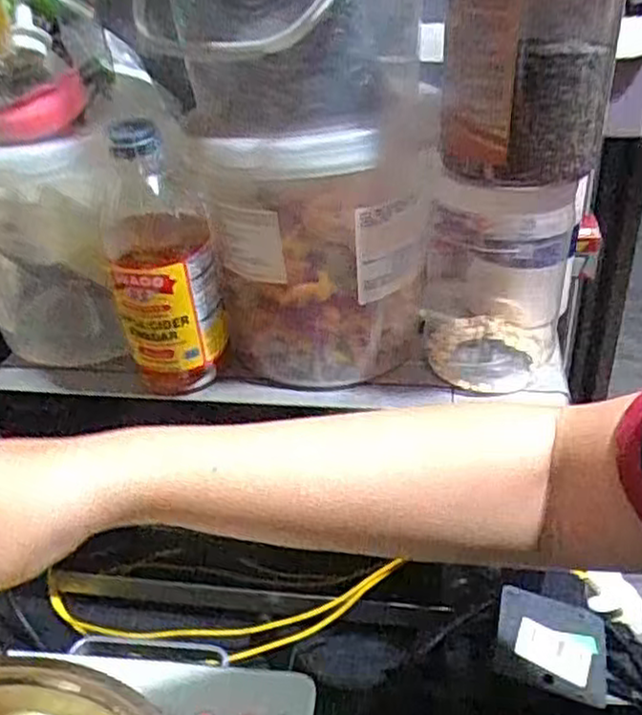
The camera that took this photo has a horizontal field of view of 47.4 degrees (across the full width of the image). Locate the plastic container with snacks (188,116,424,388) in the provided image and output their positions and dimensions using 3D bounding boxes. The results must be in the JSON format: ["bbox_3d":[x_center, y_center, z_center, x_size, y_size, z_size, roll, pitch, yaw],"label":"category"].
[{"bbox_3d":[0.001,-0.076,0.503,0.140,0.174,0.117,3,33,10],"label":"plastic container with snacks"}]

